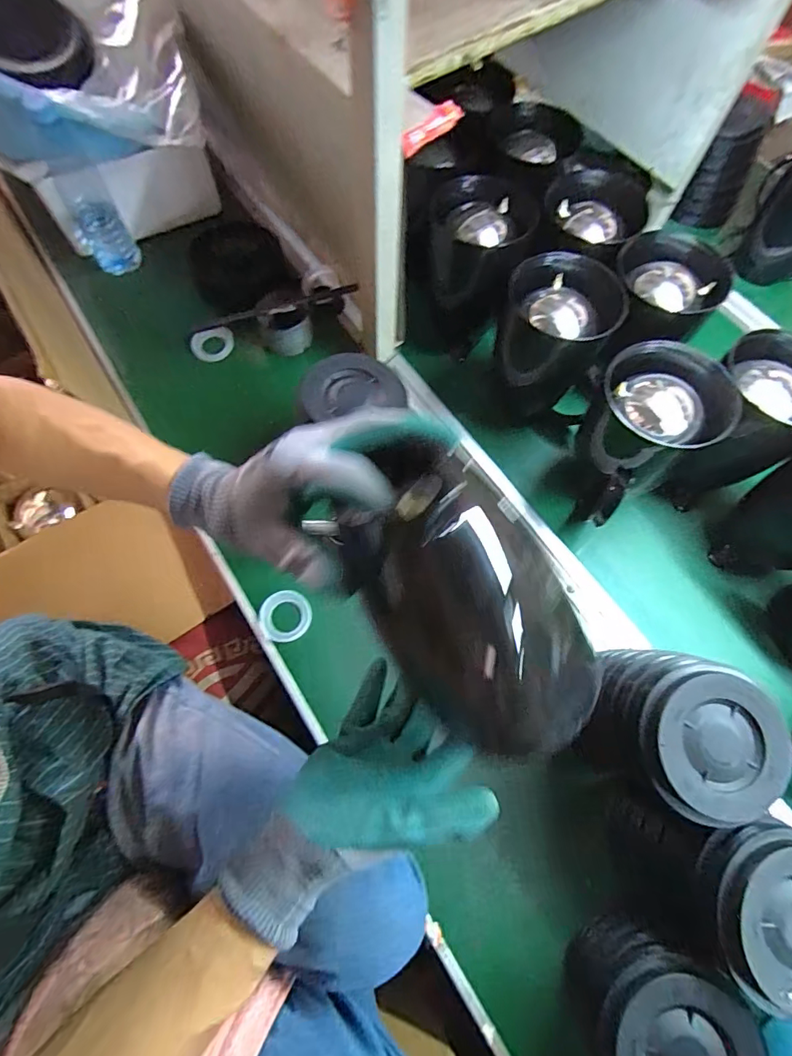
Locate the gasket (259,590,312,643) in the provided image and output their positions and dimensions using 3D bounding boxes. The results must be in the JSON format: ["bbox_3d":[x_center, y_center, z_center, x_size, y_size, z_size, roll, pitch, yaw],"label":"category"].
[{"bbox_3d":[-0.130,0.104,0.557,0.058,0.011,0.061,0,79,1],"label":"gasket"}]

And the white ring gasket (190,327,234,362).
[{"bbox_3d":[-0.272,-0.271,0.702,0.062,0.047,0.013,-28,32,-23],"label":"white ring gasket"}]

